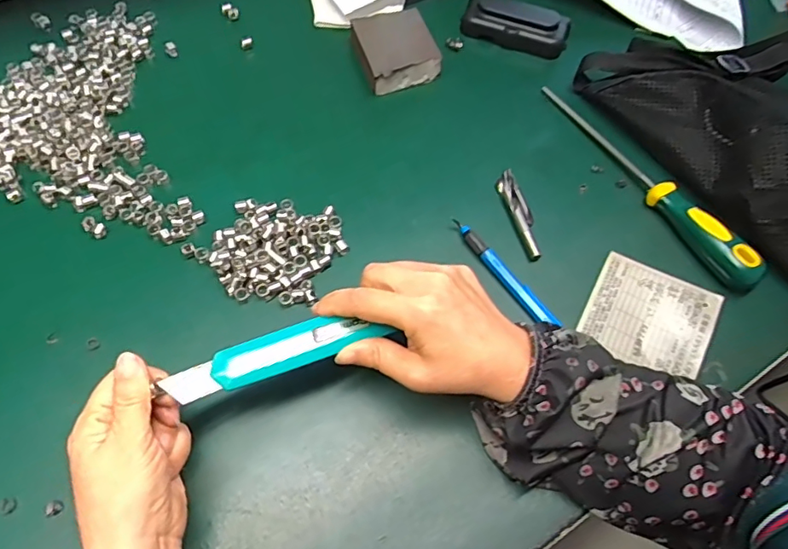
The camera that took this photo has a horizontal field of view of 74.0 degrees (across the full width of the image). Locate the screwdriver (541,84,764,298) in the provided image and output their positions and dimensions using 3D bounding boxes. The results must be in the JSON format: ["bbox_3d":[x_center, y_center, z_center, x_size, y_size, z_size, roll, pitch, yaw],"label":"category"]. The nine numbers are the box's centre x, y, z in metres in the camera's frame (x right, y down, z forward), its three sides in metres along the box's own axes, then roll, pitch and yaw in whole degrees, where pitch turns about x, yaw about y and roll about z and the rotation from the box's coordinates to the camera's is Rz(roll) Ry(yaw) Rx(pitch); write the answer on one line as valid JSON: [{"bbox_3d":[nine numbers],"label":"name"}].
[{"bbox_3d":[0.211,-0.085,0.444,0.025,0.033,0.242,-29,68,-16],"label":"screwdriver"}]

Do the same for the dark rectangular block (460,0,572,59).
[{"bbox_3d":[0.122,-0.249,0.522,0.103,0.024,0.045,23,64,8],"label":"dark rectangular block"}]

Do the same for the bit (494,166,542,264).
[{"bbox_3d":[0.105,-0.050,0.435,0.017,0.016,0.086,-12,65,-10],"label":"bit"}]

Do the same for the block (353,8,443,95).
[{"bbox_3d":[0.000,-0.214,0.504,0.073,0.026,0.078,-16,66,-11],"label":"block"}]

